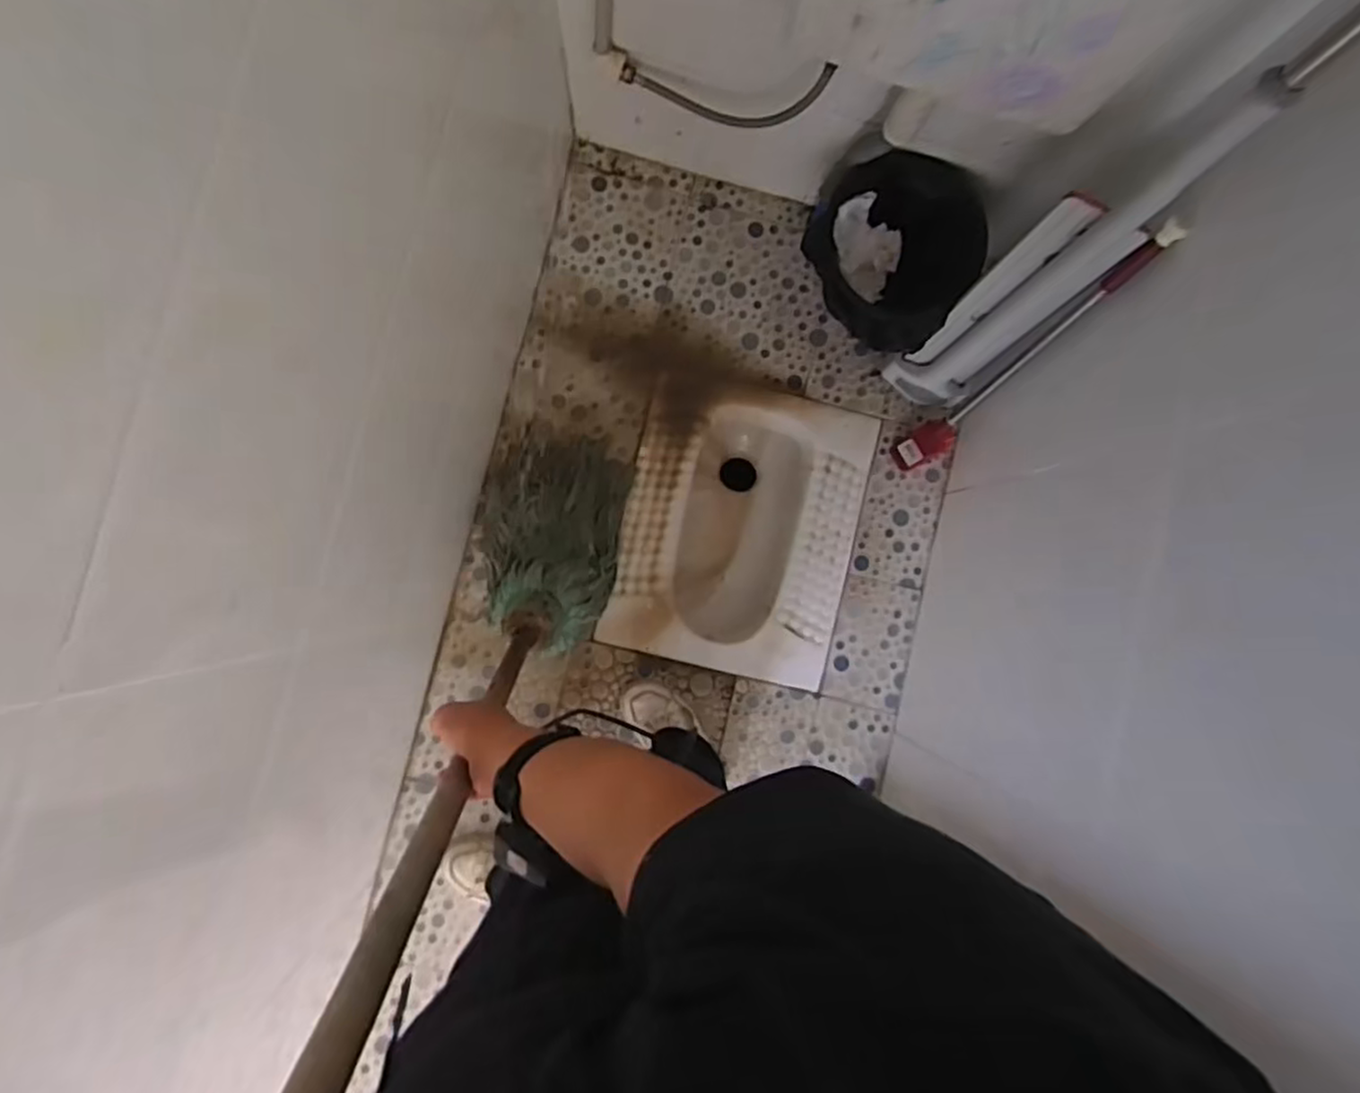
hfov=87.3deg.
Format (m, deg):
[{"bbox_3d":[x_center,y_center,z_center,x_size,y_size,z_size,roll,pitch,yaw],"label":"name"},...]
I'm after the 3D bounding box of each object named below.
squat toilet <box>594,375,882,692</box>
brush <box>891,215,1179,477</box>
[{"bbox_3d":[0.104,-0.026,1.339,0.403,0.177,0.486,12,86,-4],"label":"squat toilet"},{"bbox_3d":[0.494,-0.256,1.037,0.072,0.532,0.082,36,65,-2],"label":"brush"}]

